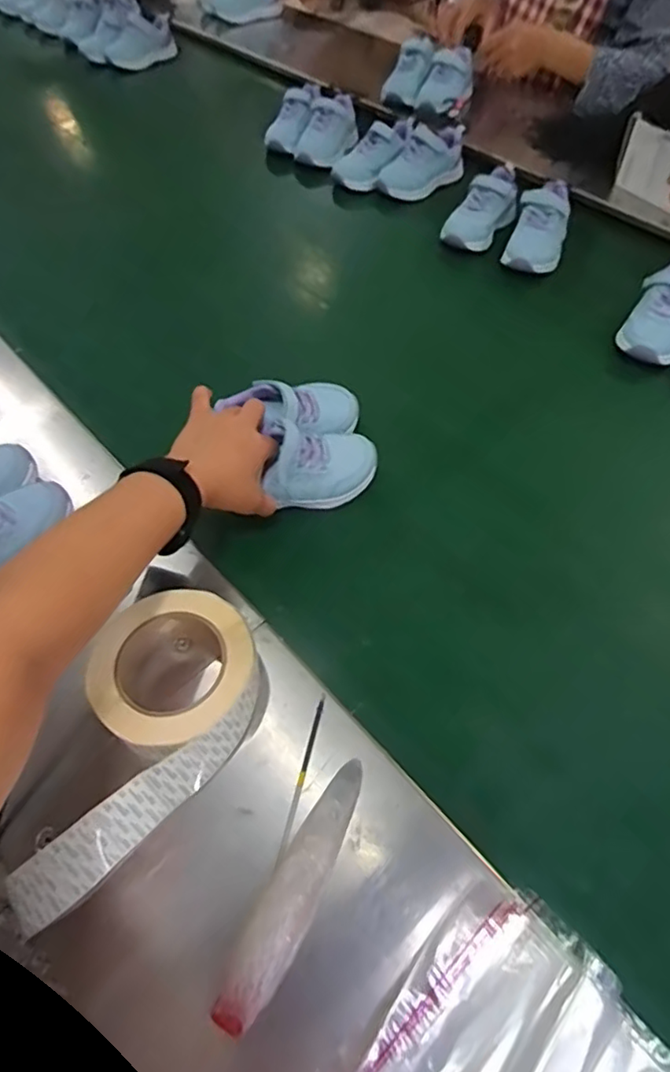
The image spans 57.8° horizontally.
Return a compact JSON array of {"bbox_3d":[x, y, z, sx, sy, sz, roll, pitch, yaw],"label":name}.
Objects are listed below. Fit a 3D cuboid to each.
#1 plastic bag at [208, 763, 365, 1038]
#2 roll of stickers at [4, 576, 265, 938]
[{"bbox_3d":[-0.023,0.222,0.389,0.031,0.018,0.164,23,58,16],"label":"plastic bag"},{"bbox_3d":[-0.129,0.148,0.427,0.120,0.048,0.230,10,55,8],"label":"roll of stickers"}]

